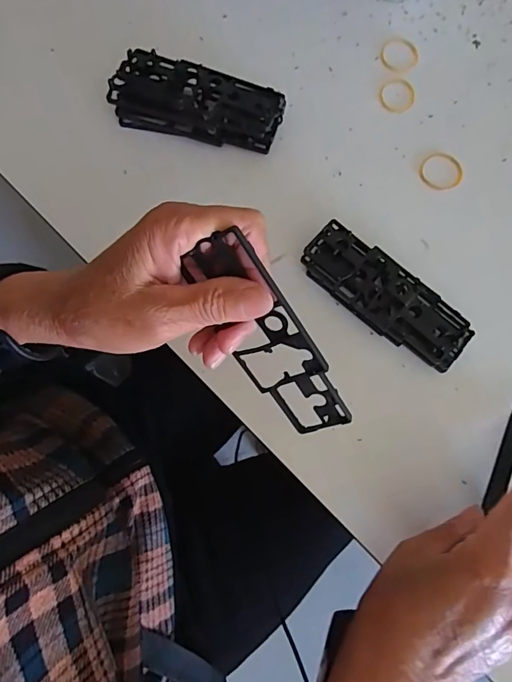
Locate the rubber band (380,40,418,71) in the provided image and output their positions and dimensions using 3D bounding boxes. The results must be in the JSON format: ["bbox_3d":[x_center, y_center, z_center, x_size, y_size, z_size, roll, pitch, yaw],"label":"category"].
[{"bbox_3d":[0.119,-0.238,0.373,0.031,0.004,0.035,21,77,4],"label":"rubber band"}]

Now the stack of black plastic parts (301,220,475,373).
[{"bbox_3d":[0.092,-0.032,0.321,0.126,0.020,0.044,38,78,7],"label":"stack of black plastic parts"}]

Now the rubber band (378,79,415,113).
[{"bbox_3d":[0.114,-0.199,0.366,0.029,0.004,0.032,21,77,4],"label":"rubber band"}]

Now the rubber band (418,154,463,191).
[{"bbox_3d":[0.144,-0.132,0.351,0.033,0.004,0.031,-18,78,-6],"label":"rubber band"}]

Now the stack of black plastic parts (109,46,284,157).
[{"bbox_3d":[-0.044,-0.183,0.347,0.127,0.027,0.050,12,76,1],"label":"stack of black plastic parts"}]

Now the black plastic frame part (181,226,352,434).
[{"bbox_3d":[0.007,0.002,0.232,0.121,0.044,0.004,56,35,-21],"label":"black plastic frame part"}]

